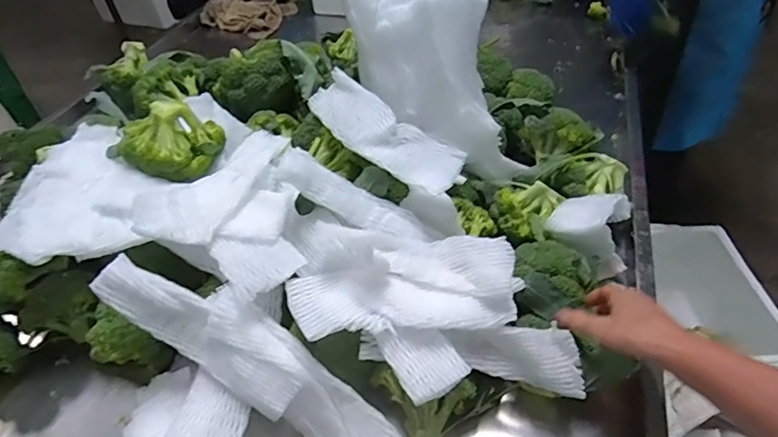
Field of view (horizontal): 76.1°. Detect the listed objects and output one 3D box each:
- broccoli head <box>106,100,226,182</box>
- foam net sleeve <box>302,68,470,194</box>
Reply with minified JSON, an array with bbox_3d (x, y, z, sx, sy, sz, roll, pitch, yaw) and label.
[{"bbox_3d":[-0.274,-0.098,0.608,0.136,0.060,0.094,-18,47,-16],"label":"broccoli head"},{"bbox_3d":[-0.017,-0.103,0.580,0.217,0.052,0.076,28,52,27],"label":"foam net sleeve"}]

